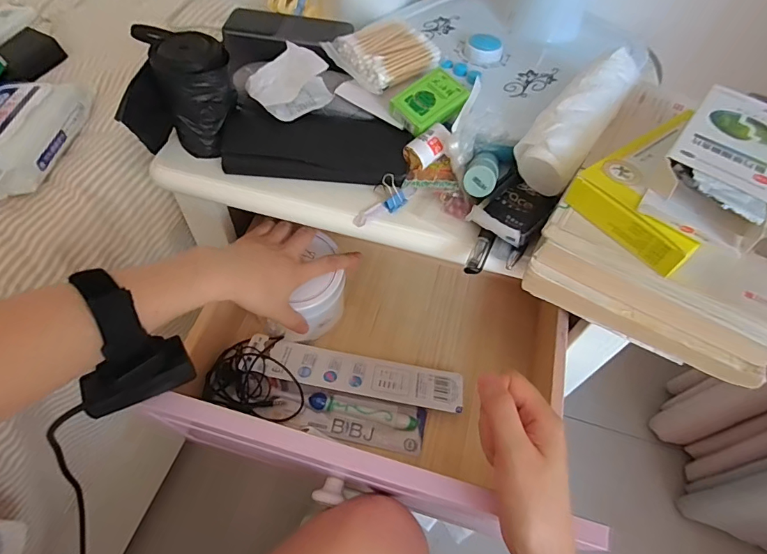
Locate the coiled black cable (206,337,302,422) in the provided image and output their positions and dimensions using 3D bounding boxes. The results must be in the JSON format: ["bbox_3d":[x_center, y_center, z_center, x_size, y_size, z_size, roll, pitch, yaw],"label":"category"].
[{"bbox_3d":[-0.133,0.103,0.463,0.104,0.038,0.078,13,55,4],"label":"coiled black cable"}]

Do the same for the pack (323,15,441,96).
[{"bbox_3d":[-0.001,-0.210,0.410,0.076,0.028,0.083,-34,64,-25],"label":"pack"}]

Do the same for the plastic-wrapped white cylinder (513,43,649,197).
[{"bbox_3d":[0.166,-0.137,0.365,0.052,0.045,0.144,36,81,19],"label":"plastic-wrapped white cylinder"}]

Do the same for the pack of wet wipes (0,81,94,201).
[{"bbox_3d":[-0.356,-0.137,0.420,0.090,0.046,0.155,8,55,1],"label":"pack of wet wipes"}]

